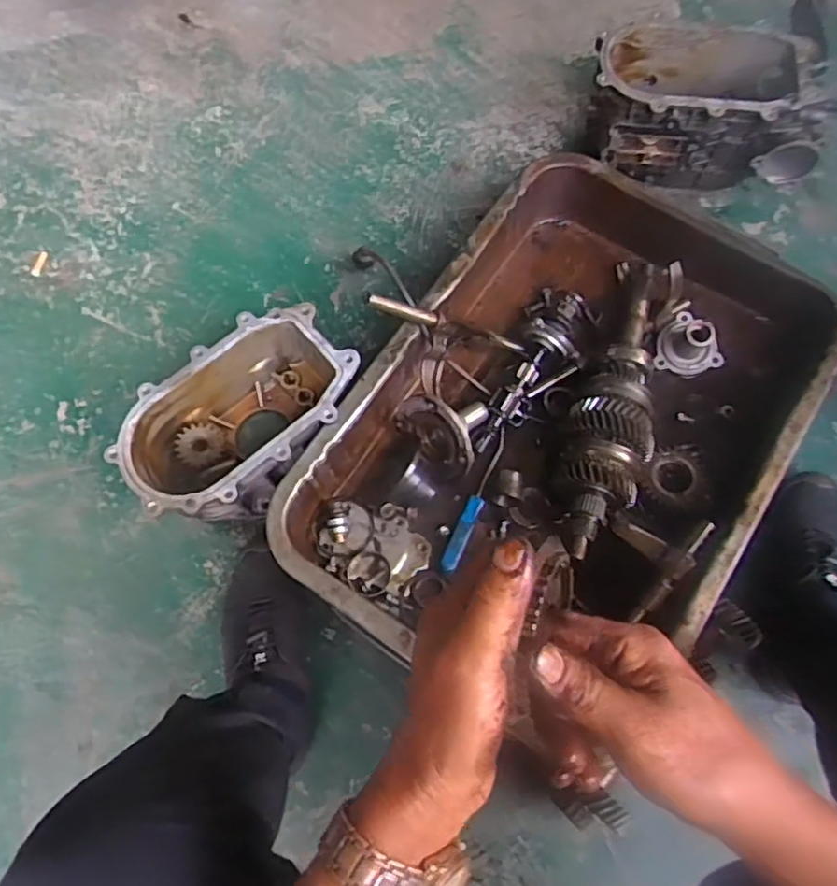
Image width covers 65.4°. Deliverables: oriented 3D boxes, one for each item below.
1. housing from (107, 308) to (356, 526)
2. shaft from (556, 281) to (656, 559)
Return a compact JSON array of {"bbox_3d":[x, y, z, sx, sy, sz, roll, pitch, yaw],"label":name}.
[{"bbox_3d":[-0.205,-0.020,0.783,0.268,0.138,0.164,-40,76,-13],"label":"housing"},{"bbox_3d":[0.243,-0.051,0.787,0.097,0.080,0.388,18,72,7],"label":"shaft"}]

